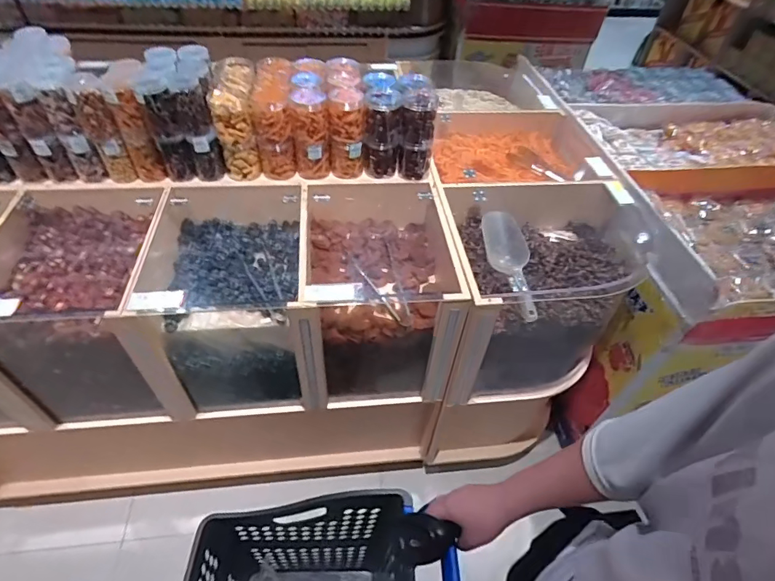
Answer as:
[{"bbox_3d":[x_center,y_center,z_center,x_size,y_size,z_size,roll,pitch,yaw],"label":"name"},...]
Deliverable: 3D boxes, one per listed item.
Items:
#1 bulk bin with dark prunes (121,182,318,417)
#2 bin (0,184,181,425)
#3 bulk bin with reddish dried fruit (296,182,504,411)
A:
[{"bbox_3d":[-0.385,0.011,1.131,0.366,0.391,0.446,-4,48,-7],"label":"bulk bin with dark prunes"},{"bbox_3d":[-0.732,0.027,1.081,0.396,0.389,0.427,-2,48,-6],"label":"bin"},{"bbox_3d":[-0.028,0.007,1.161,0.341,0.420,0.432,-3,48,-7],"label":"bulk bin with reddish dried fruit"}]

